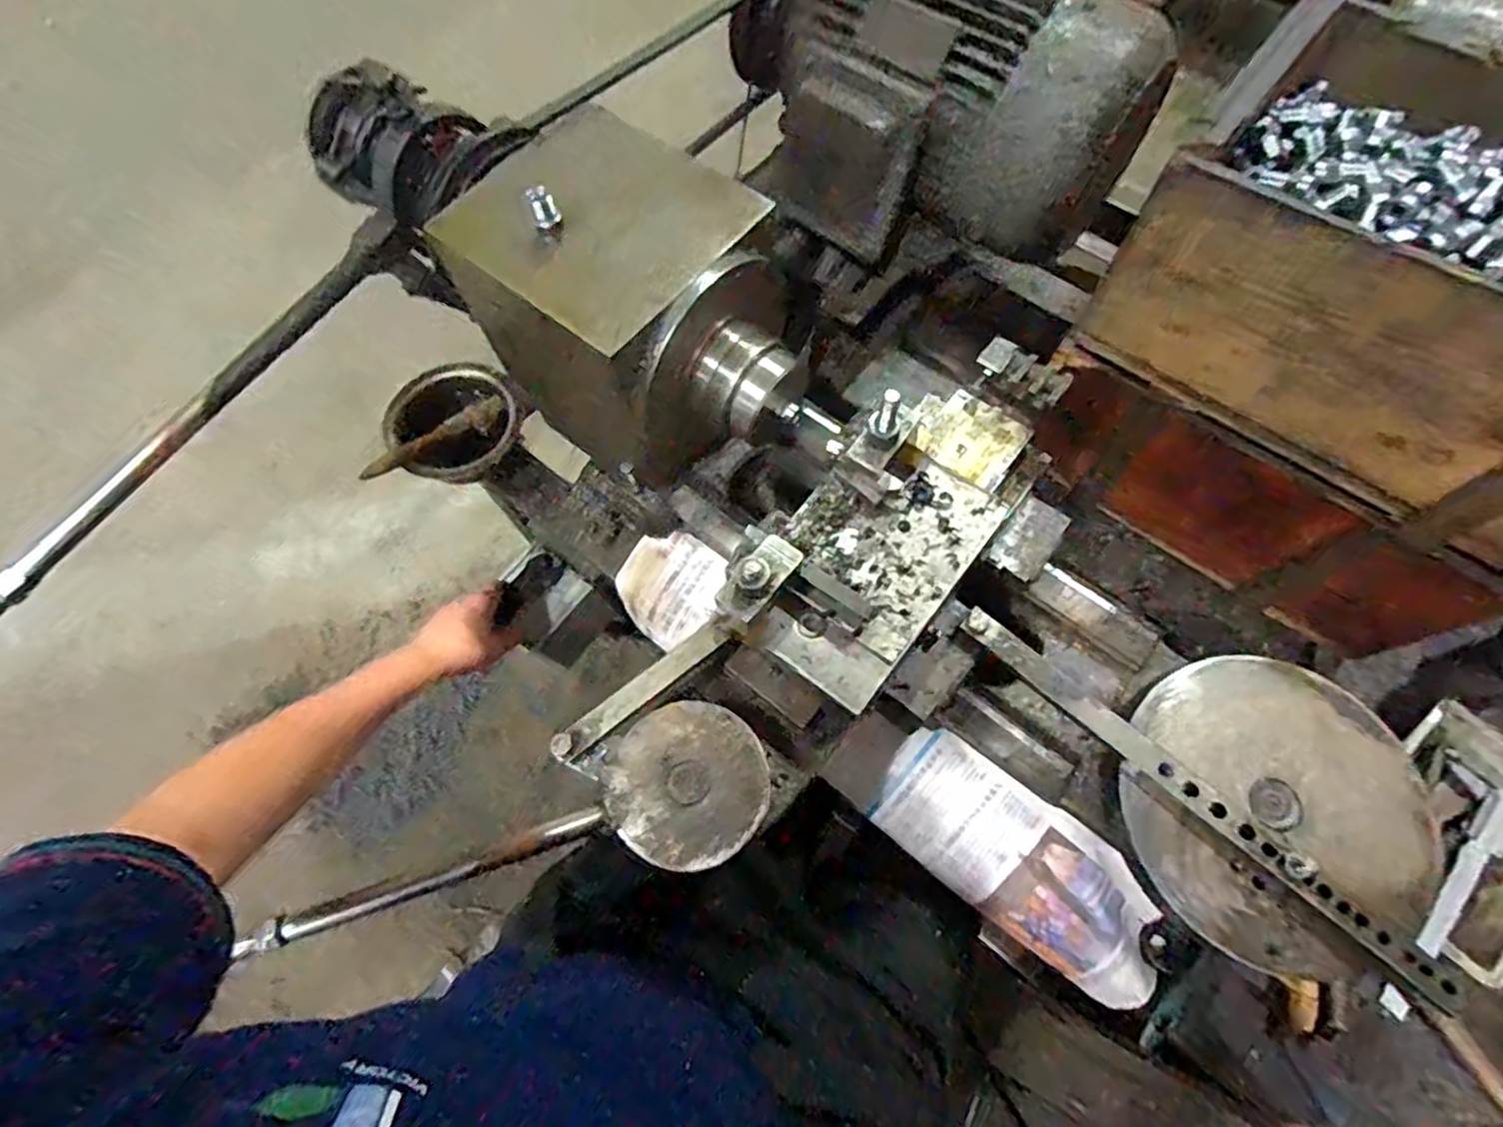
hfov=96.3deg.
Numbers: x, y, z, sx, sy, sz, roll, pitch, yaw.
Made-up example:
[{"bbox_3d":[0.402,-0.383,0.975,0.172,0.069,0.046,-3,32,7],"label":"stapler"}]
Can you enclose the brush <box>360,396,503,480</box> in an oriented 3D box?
[{"bbox_3d":[-0.318,-0.127,0.674,0.148,0.012,0.028,-32,87,-21],"label":"brush"}]

